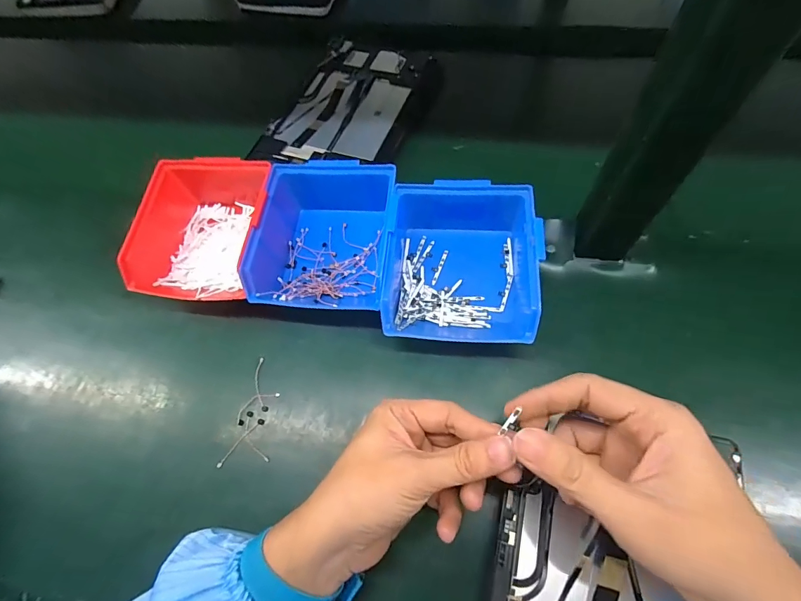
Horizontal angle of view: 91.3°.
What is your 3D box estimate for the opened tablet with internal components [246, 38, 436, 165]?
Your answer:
[{"bbox_3d":[-0.062,-0.235,0.476,0.149,0.015,0.218,18,67,13],"label":"opened tablet with internal components"}]

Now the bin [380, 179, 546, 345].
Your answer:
[{"bbox_3d":[0.051,-0.032,0.348,0.127,0.067,0.139,3,64,6],"label":"bin"}]

